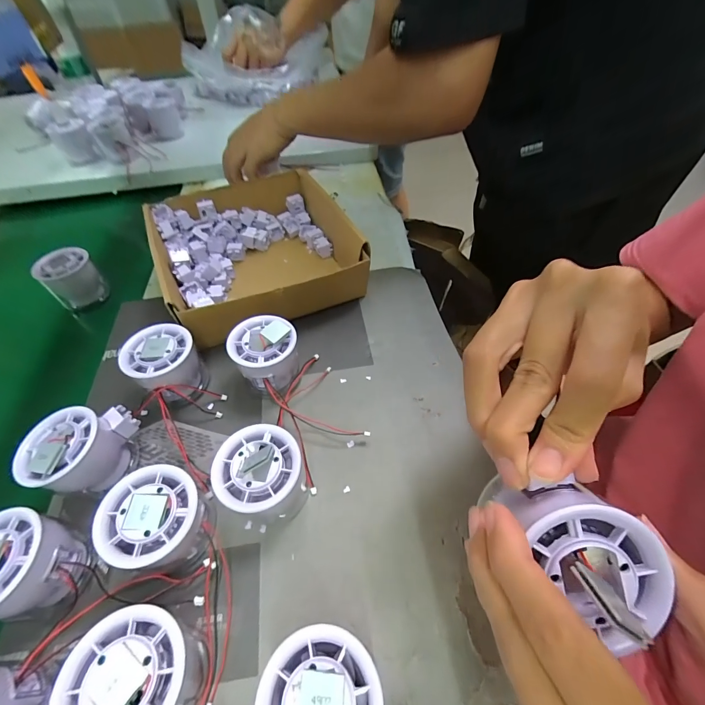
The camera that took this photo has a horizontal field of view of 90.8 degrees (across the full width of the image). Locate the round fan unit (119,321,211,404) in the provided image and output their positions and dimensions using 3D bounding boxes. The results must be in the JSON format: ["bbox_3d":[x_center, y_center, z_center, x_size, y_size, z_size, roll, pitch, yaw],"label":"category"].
[{"bbox_3d":[-0.161,0.016,0.310,0.057,0.055,0.065,-37,58,-23],"label":"round fan unit"}]

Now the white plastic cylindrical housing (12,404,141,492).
[{"bbox_3d":[-0.205,0.072,0.266,0.053,0.057,0.071,11,53,13],"label":"white plastic cylindrical housing"}]

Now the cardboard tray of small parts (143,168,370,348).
[{"bbox_3d":[-0.112,-0.119,0.408,0.200,0.066,0.209,-22,53,-13],"label":"cardboard tray of small parts"}]

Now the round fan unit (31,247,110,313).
[{"bbox_3d":[-0.330,-0.080,0.419,0.043,0.072,0.055,36,59,24],"label":"round fan unit"}]

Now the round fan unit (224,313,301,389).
[{"bbox_3d":[-0.075,0.005,0.314,0.057,0.056,0.061,-2,51,2],"label":"round fan unit"}]

